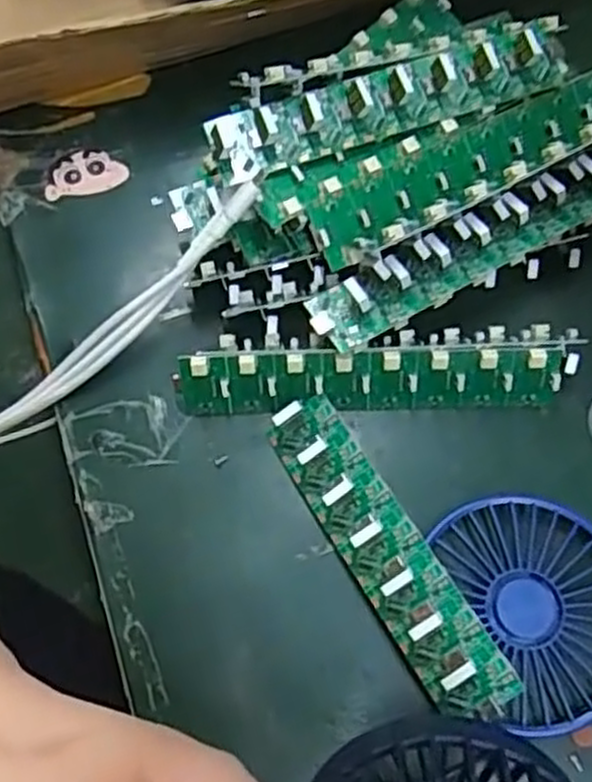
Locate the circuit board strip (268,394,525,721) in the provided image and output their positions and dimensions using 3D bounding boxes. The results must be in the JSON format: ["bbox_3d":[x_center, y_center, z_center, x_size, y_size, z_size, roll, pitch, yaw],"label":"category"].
[{"bbox_3d":[0.034,0.062,0.305,0.031,0.004,0.135,-38,66,8],"label":"circuit board strip"}]

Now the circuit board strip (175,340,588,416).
[{"bbox_3d":[0.034,-0.005,0.329,0.164,0.032,0.009,-2,37,1],"label":"circuit board strip"}]

